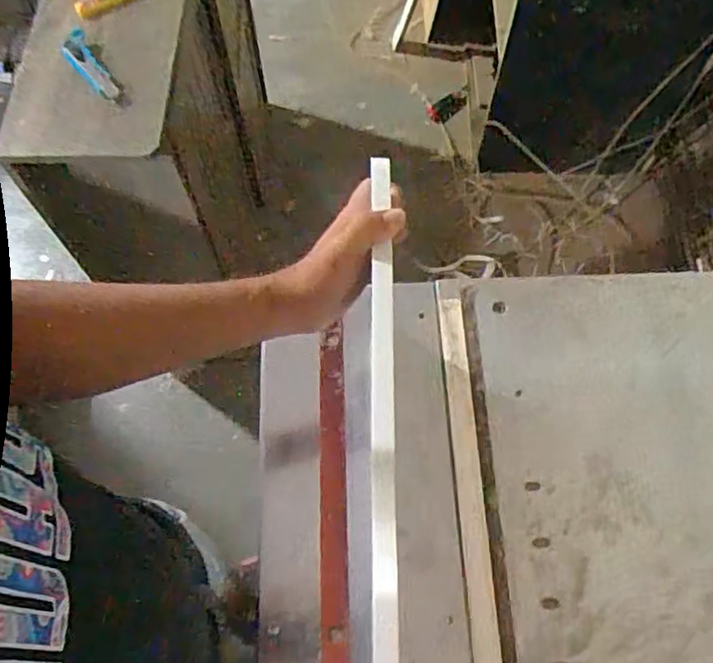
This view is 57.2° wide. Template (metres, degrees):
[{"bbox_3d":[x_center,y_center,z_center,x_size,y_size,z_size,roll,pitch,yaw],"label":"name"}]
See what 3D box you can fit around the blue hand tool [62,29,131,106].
[{"bbox_3d":[-0.397,-0.394,0.985,0.048,0.041,0.158,-33,70,-14],"label":"blue hand tool"}]

